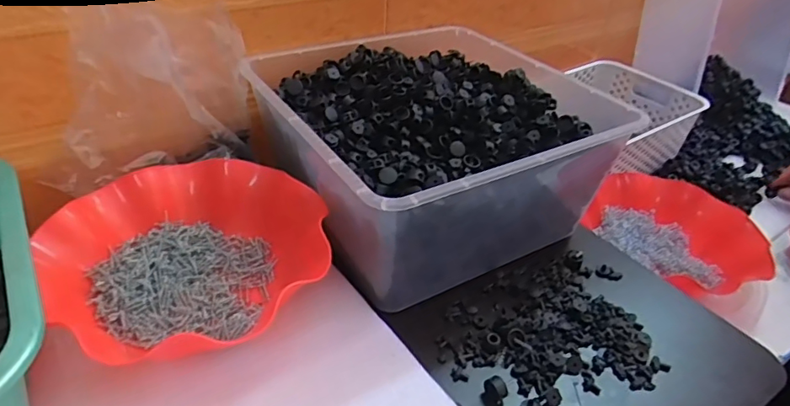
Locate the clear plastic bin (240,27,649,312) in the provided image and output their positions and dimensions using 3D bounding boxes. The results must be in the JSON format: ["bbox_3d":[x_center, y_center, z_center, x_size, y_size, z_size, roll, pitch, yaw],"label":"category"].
[{"bbox_3d":[0.030,-0.064,0.538,0.287,0.137,0.293,-18,42,-28],"label":"clear plastic bin"}]

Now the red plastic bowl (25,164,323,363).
[{"bbox_3d":[-0.174,0.037,0.440,0.204,0.061,0.196,3,36,-2],"label":"red plastic bowl"}]

